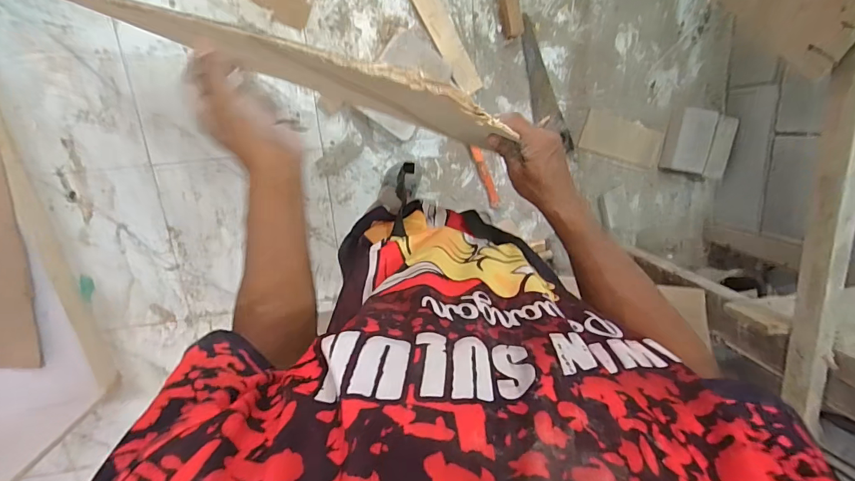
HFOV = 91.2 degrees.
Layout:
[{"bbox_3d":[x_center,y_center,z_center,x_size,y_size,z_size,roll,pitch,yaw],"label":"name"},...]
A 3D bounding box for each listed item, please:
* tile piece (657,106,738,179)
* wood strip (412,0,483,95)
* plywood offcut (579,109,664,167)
[{"bbox_3d":[0.891,-0.316,1.380,0.204,0.018,0.213,8,121,12],"label":"tile piece"},{"bbox_3d":[0.040,-0.621,1.218,0.080,0.022,0.398,-32,102,-2],"label":"wood strip"},{"bbox_3d":[0.649,-0.335,1.388,0.276,0.011,0.125,14,113,-9],"label":"plywood offcut"}]

